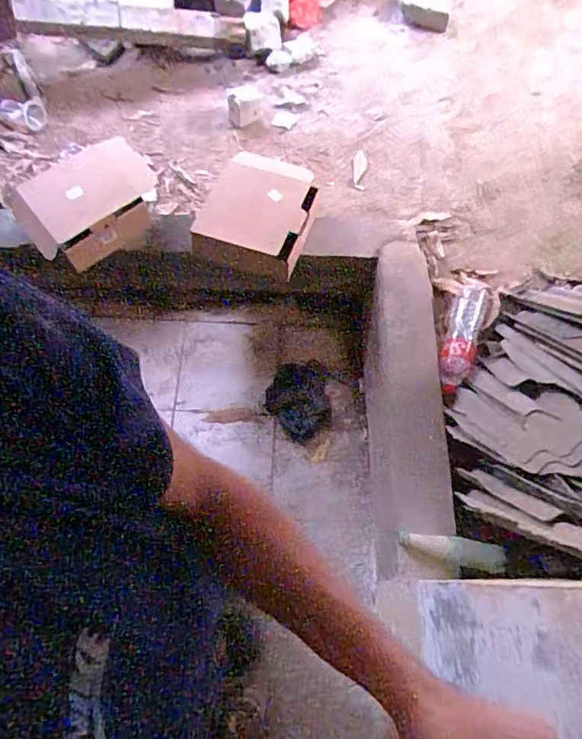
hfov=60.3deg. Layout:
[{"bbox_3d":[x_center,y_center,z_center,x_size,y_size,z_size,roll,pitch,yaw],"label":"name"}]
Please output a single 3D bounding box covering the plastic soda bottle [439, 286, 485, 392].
[{"bbox_3d":[0.458,-0.095,1.345,0.099,0.081,0.342,23,70,8],"label":"plastic soda bottle"}]

